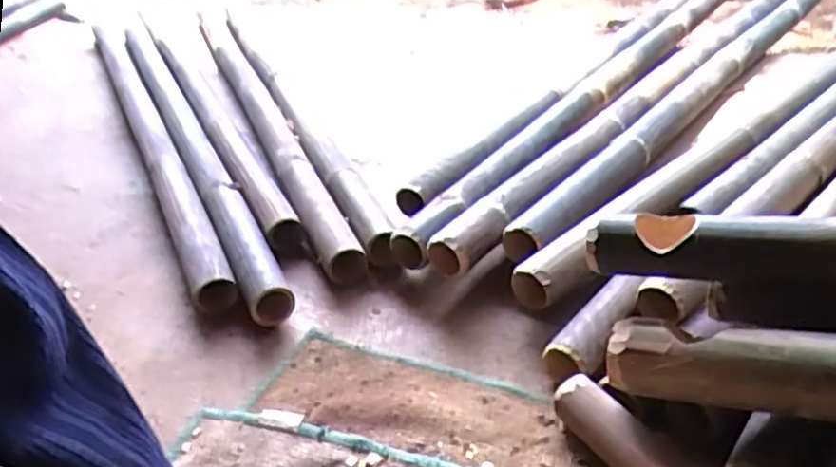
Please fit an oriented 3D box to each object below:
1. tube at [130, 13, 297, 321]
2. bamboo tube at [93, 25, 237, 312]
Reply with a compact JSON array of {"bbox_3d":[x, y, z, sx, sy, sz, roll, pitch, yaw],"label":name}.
[{"bbox_3d":[-0.499,-0.228,1.419,0.064,0.080,1.450,-20,36,-19],"label":"tube"},{"bbox_3d":[-0.590,-0.238,1.441,0.072,0.086,1.432,-20,35,-18],"label":"bamboo tube"}]

